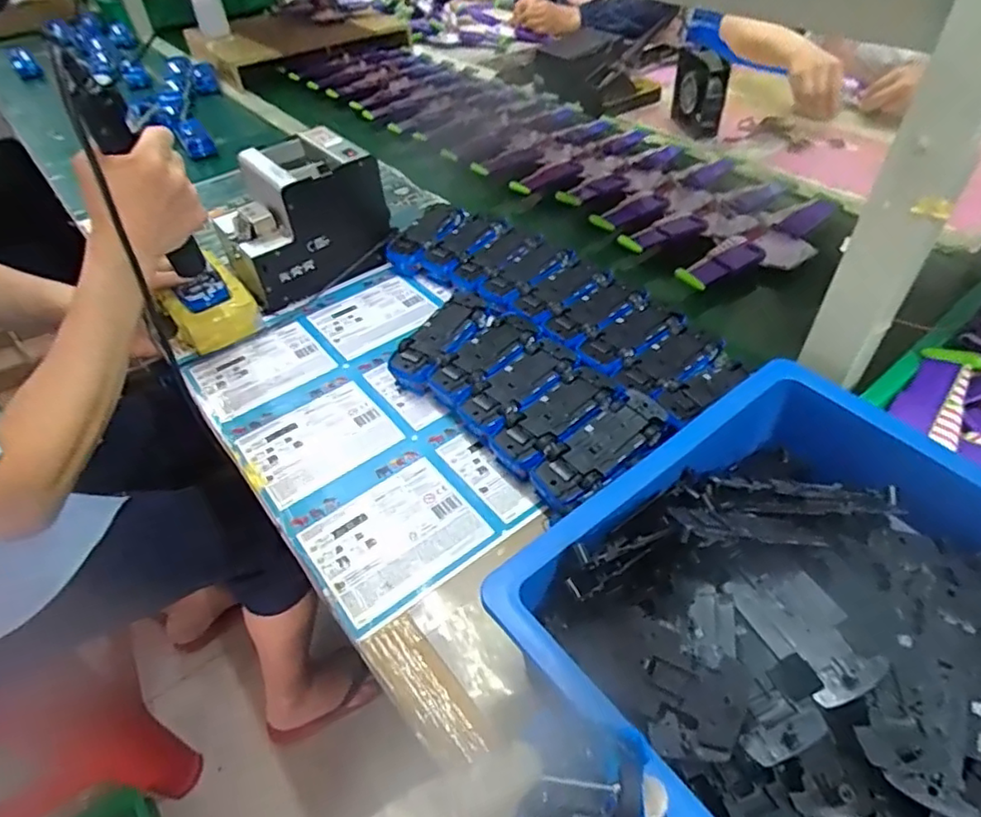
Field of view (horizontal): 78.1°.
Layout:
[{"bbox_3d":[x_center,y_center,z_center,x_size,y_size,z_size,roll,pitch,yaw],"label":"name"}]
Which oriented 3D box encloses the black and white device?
[{"bbox_3d":[-0.242,-0.242,0.767,0.190,0.144,0.149,-24,49,-19],"label":"black and white device"}]

